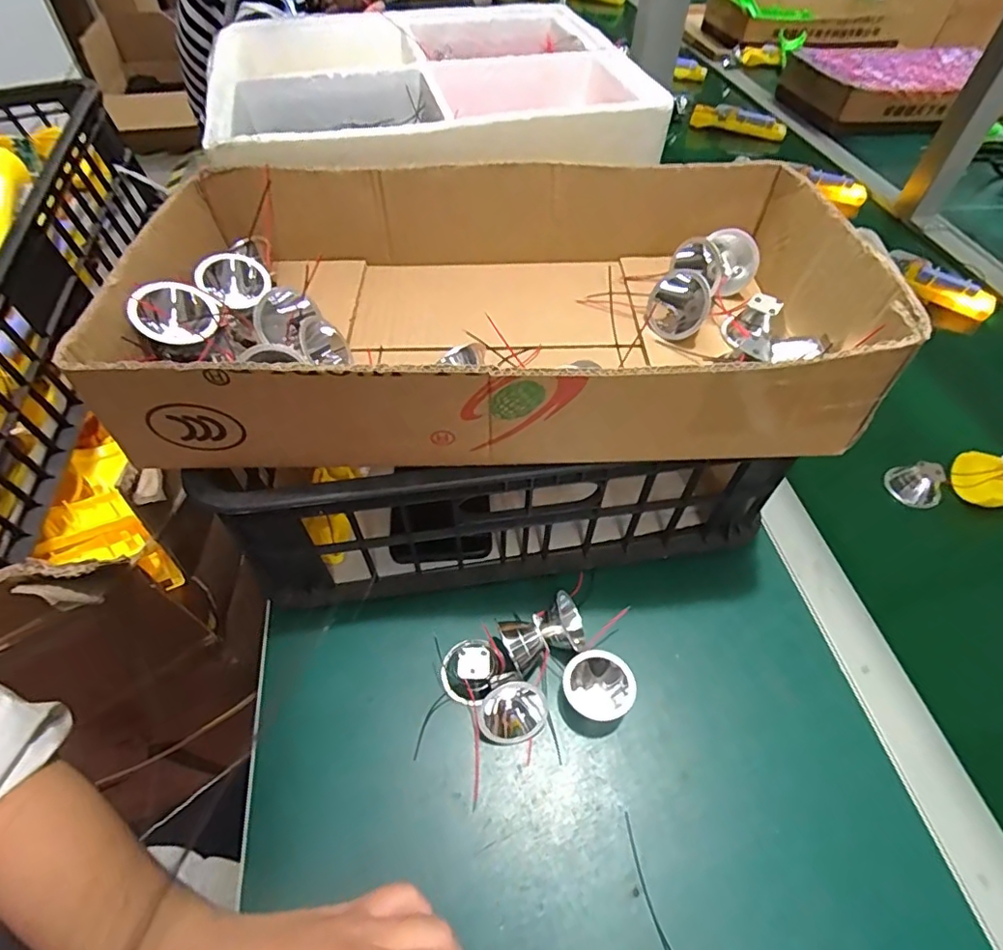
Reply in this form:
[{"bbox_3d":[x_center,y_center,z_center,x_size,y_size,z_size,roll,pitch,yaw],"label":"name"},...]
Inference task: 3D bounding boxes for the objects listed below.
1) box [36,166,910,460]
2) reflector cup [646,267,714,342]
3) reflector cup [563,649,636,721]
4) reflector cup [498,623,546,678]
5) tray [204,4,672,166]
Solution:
[{"bbox_3d":[-0.005,-0.112,0.351,0.420,0.085,0.221,0,52,-1],"label":"box"},{"bbox_3d":[0.123,-0.119,0.376,0.038,0.032,0.042,29,57,17],"label":"reflector cup"},{"bbox_3d":[0.065,0.138,0.358,0.043,0.025,0.045,-35,53,3],"label":"reflector cup"},{"bbox_3d":[0.014,0.119,0.376,0.025,0.033,0.034,-24,56,-18],"label":"reflector cup"},{"bbox_3d":[-0.076,-0.387,0.540,0.380,0.051,0.314,-10,53,-9],"label":"tray"}]

